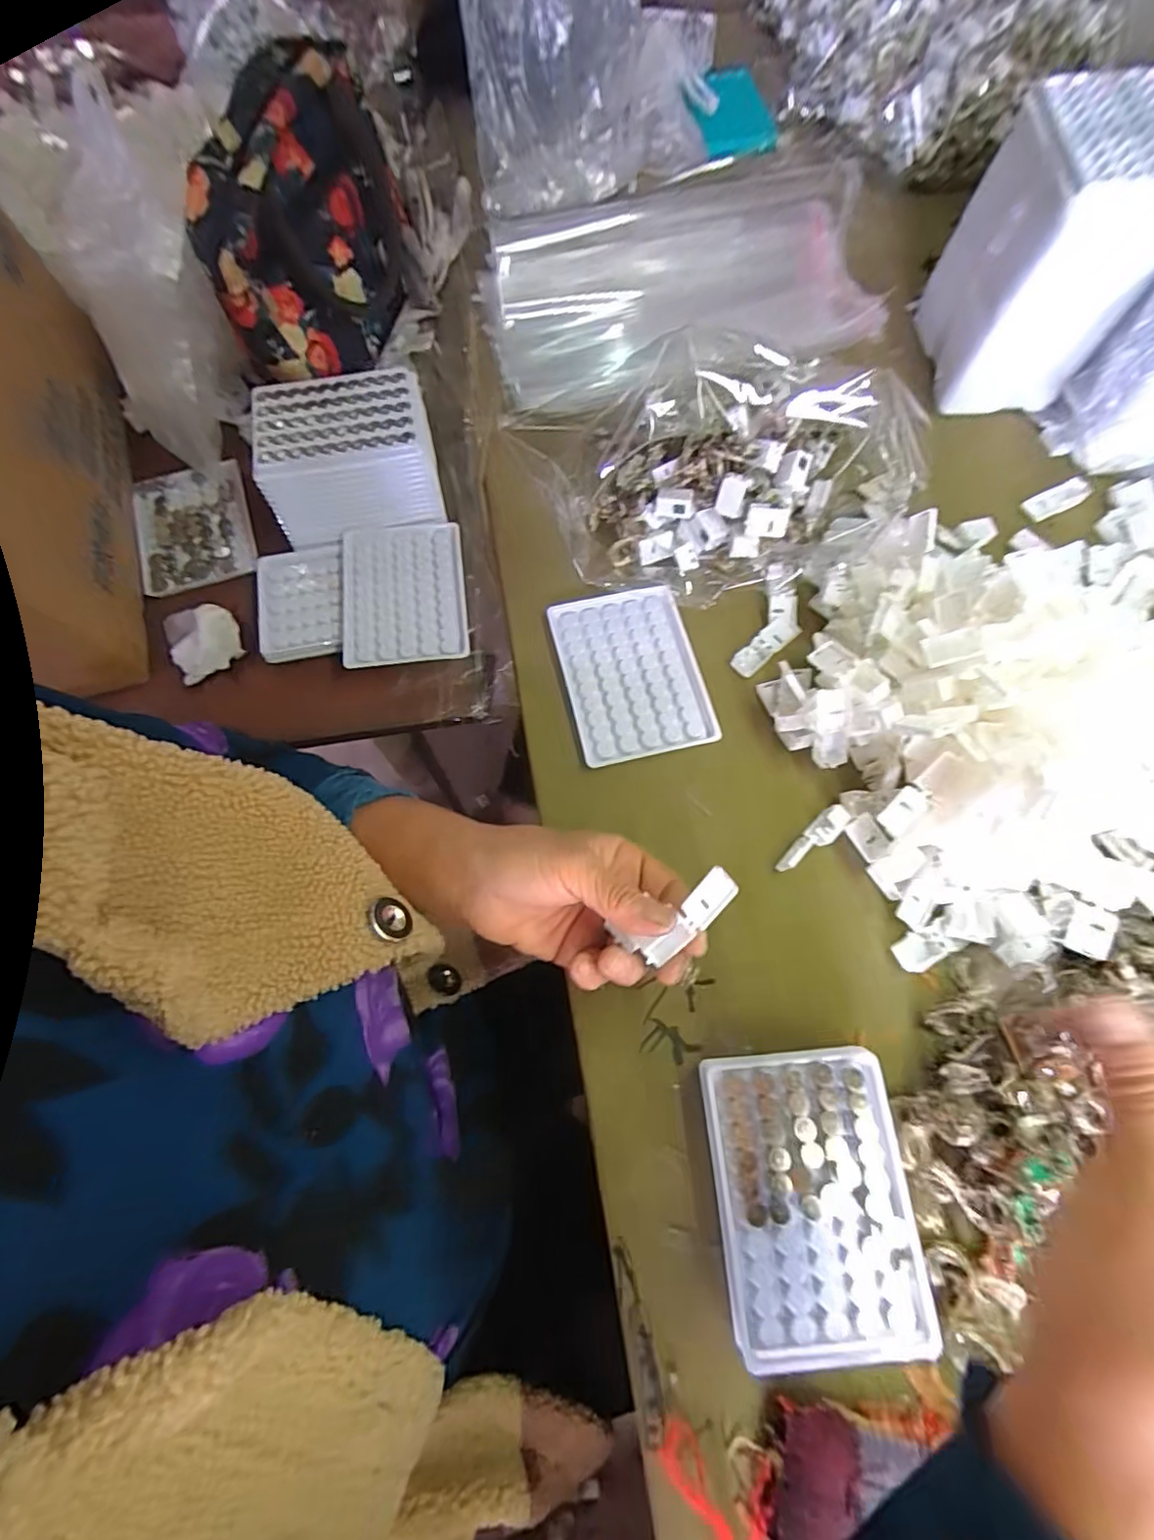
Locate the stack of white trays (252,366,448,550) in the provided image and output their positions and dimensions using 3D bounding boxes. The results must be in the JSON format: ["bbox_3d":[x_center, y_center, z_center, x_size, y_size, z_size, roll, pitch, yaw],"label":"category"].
[{"bbox_3d":[-0.179,-0.247,0.471,0.127,0.068,0.096,-11,70,-4],"label":"stack of white trays"}]

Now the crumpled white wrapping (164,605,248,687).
[{"bbox_3d":[-0.292,-0.104,0.461,0.054,0.021,0.058,-27,72,-10],"label":"crumpled white wrapping"}]

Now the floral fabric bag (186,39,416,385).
[{"bbox_3d":[-0.216,-0.450,0.488,0.106,0.139,0.254,4,70,1],"label":"floral fabric bag"}]

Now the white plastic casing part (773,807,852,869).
[{"bbox_3d":[0.149,0.045,0.371,0.016,0.018,0.055,43,75,14],"label":"white plastic casing part"}]

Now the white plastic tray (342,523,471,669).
[{"bbox_3d":[-0.137,-0.138,0.467,0.094,0.010,0.122,-7,70,-5],"label":"white plastic tray"}]

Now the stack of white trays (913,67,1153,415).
[{"bbox_3d":[0.353,-0.387,0.451,0.095,0.156,0.126,1,70,0],"label":"stack of white trays"}]

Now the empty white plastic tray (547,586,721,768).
[{"bbox_3d":[0.039,-0.070,0.416,0.093,0.008,0.126,-12,71,-5],"label":"empty white plastic tray"}]

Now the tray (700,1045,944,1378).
[{"bbox_3d":[0.120,0.219,0.306,0.094,0.026,0.131,-4,70,-2],"label":"tray"}]

